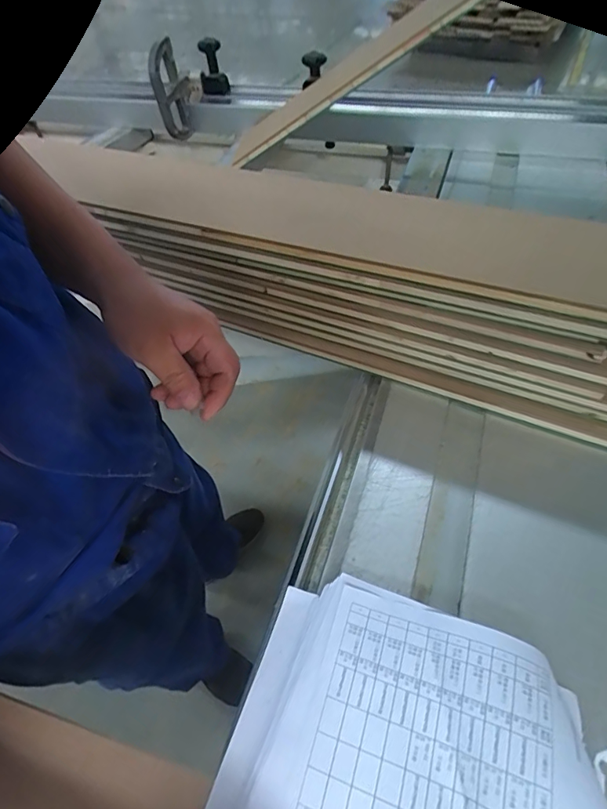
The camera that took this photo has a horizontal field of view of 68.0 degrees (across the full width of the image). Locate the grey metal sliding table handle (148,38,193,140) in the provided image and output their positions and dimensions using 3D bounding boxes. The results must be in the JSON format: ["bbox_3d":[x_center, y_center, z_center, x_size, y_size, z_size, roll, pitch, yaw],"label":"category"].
[{"bbox_3d":[-0.278,-0.644,0.936,0.043,0.175,0.113,10,54,13],"label":"grey metal sliding table handle"}]

